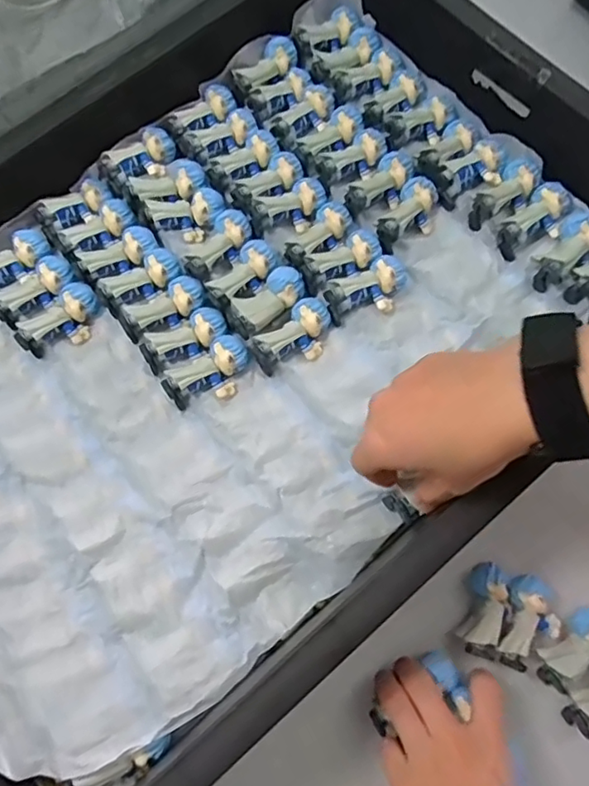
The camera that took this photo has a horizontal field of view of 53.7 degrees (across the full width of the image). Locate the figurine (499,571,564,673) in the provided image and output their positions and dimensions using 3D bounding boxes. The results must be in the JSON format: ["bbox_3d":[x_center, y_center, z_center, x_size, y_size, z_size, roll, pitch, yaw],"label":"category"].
[{"bbox_3d":[0.162,0.158,0.400,0.038,0.025,0.062,16,74,6],"label":"figurine"}]

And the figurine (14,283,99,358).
[{"bbox_3d":[-0.170,-0.052,0.421,0.061,0.027,0.032,-30,75,-8],"label":"figurine"}]

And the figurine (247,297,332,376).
[{"bbox_3d":[0.001,-0.039,0.408,0.060,0.022,0.035,-39,76,-10],"label":"figurine"}]

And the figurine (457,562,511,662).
[{"bbox_3d":[0.133,0.151,0.403,0.029,0.029,0.061,18,74,6],"label":"figurine"}]

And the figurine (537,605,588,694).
[{"bbox_3d":[0.192,0.172,0.392,0.062,0.029,0.027,-39,76,-10],"label":"figurine"}]

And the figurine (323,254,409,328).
[{"bbox_3d":[0.052,-0.072,0.414,0.060,0.026,0.035,-30,75,-8],"label":"figurine"}]

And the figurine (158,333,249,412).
[{"bbox_3d":[-0.059,-0.013,0.403,0.061,0.023,0.036,-27,74,-7],"label":"figurine"}]

